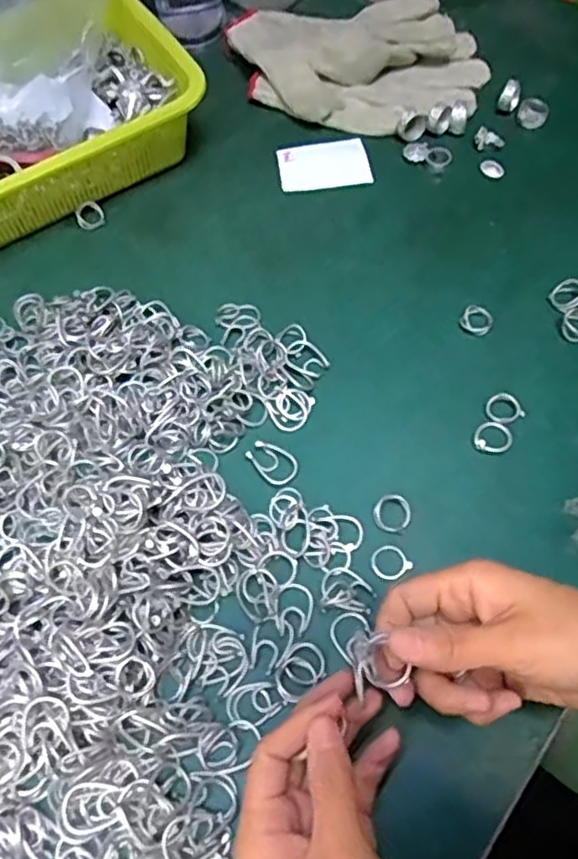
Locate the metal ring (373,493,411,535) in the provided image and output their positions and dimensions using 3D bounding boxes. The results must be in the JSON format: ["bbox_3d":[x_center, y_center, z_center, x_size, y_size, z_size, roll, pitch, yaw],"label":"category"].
[{"bbox_3d":[0.063,0.050,0.407,0.022,0.005,0.024,-1,63,2],"label":"metal ring"}]

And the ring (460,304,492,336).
[{"bbox_3d":[0.132,-0.077,0.472,0.021,0.005,0.020,-1,63,2],"label":"ring"}]

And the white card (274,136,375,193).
[{"bbox_3d":[0.030,-0.221,0.563,0.073,0.005,0.051,-9,63,-2],"label":"white card"}]

